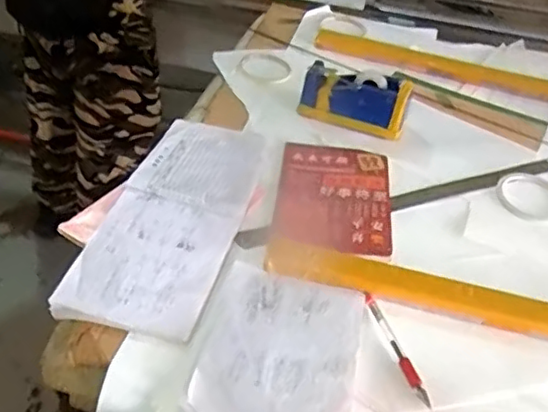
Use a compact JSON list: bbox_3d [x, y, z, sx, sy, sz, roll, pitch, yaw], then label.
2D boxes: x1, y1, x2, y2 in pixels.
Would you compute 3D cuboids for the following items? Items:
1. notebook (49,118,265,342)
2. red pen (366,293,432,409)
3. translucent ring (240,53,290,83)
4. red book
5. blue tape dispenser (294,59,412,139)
[{"bbox_3d":[-0.100,0.002,0.694,0.134,0.016,0.342,17,39,3],"label":"notebook"},{"bbox_3d":[0.111,0.130,0.580,0.011,0.005,0.125,-8,41,-17],"label":"red pen"},{"bbox_3d":[-0.013,-0.211,0.957,0.077,0.008,0.088,4,39,-2],"label":"translucent ring"},{"bbox_3d":[0.072,-0.015,0.742,0.129,0.009,0.192,7,39,2],"label":"red book"},{"bbox_3d":[0.111,-0.144,0.856,0.148,0.070,0.067,18,41,14],"label":"blue tape dispenser"}]

